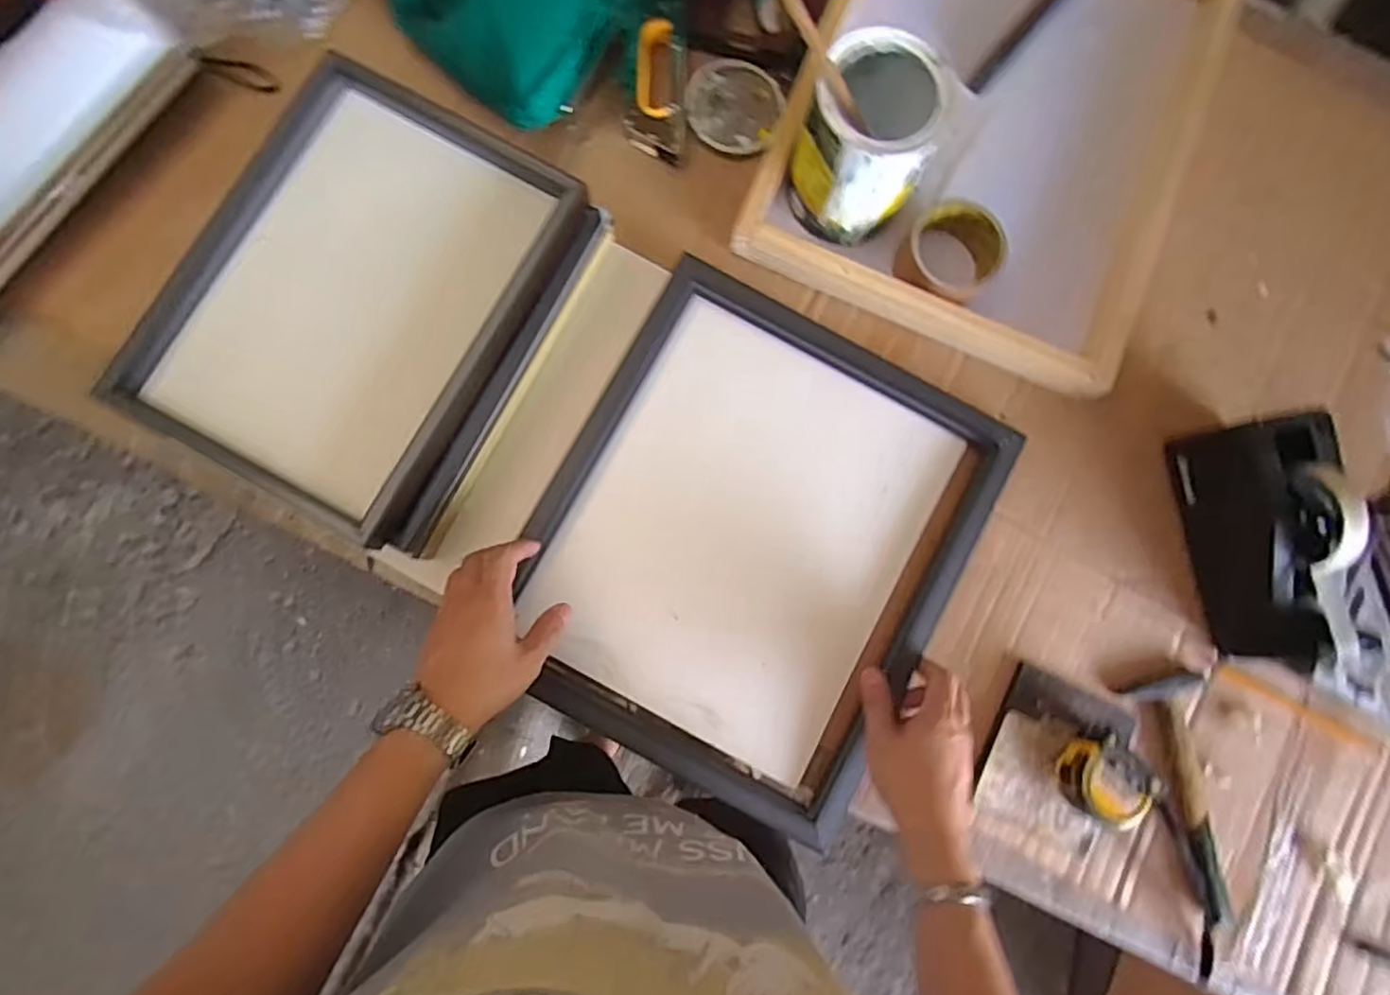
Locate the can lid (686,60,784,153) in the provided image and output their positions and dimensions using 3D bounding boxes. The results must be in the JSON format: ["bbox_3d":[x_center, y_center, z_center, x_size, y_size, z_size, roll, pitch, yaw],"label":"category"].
[{"bbox_3d":[0.037,-0.370,0.642,0.090,0.013,0.089,0,83,-3],"label":"can lid"}]

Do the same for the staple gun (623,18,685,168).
[{"bbox_3d":[-0.035,-0.376,0.630,0.051,0.019,0.128,4,83,-3],"label":"staple gun"}]

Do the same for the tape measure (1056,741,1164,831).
[{"bbox_3d":[0.339,0.235,0.564,0.067,0.049,0.067,0,83,-3],"label":"tape measure"}]

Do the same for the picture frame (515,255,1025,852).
[{"bbox_3d":[0.051,0.033,0.586,0.335,0.024,0.397,28,83,0],"label":"picture frame"}]

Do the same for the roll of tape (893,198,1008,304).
[{"bbox_3d":[0.232,-0.220,0.612,0.076,0.046,0.082,0,83,-3],"label":"roll of tape"}]

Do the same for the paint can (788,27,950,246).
[{"bbox_3d":[0.142,-0.297,0.576,0.107,0.127,0.112,0,83,-3],"label":"paint can"}]

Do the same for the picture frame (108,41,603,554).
[{"bbox_3d":[-0.262,-0.161,0.543,0.257,0.048,0.335,28,83,2],"label":"picture frame"}]

